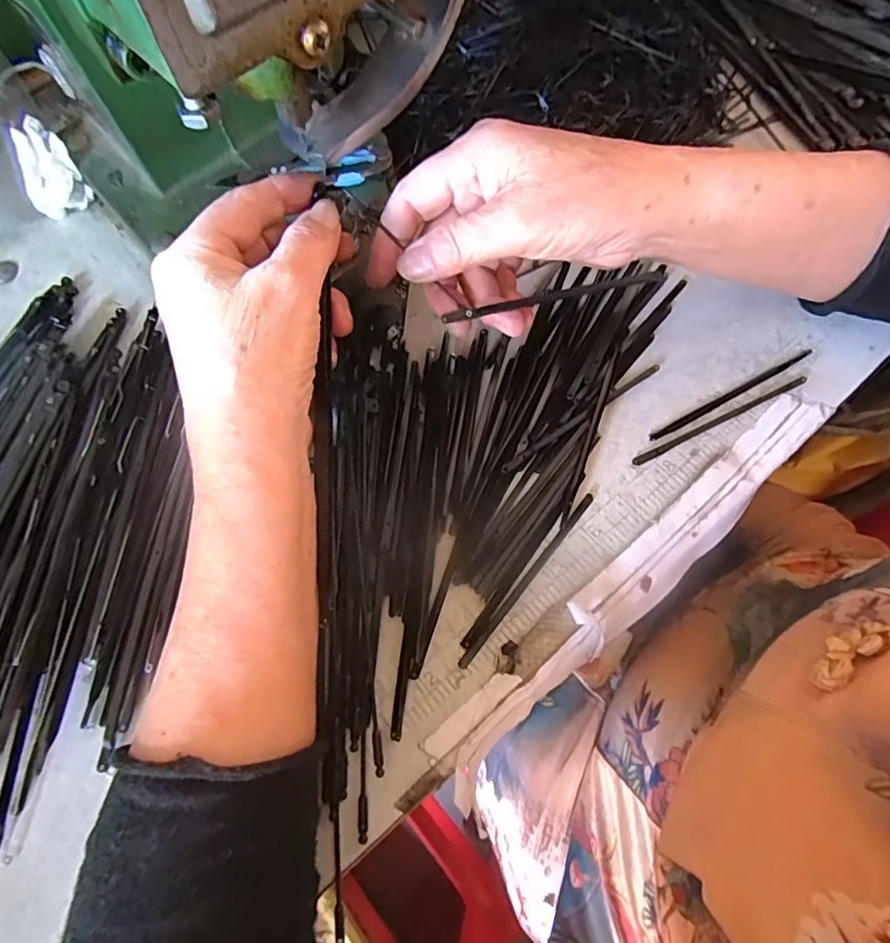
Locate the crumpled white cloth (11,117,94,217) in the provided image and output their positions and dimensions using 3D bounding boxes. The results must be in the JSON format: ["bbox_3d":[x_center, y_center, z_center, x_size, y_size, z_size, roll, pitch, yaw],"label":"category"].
[{"bbox_3d":[-0.240,-0.181,0.327,0.034,0.037,0.030,-32,72,-9],"label":"crumpled white cloth"}]

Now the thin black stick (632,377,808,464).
[{"bbox_3d":[0.138,-0.026,0.273,0.099,0.004,0.004,-25,74,-7],"label":"thin black stick"}]

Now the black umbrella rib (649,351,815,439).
[{"bbox_3d":[0.147,-0.040,0.277,0.100,0.004,0.004,-27,75,-8],"label":"black umbrella rib"}]

